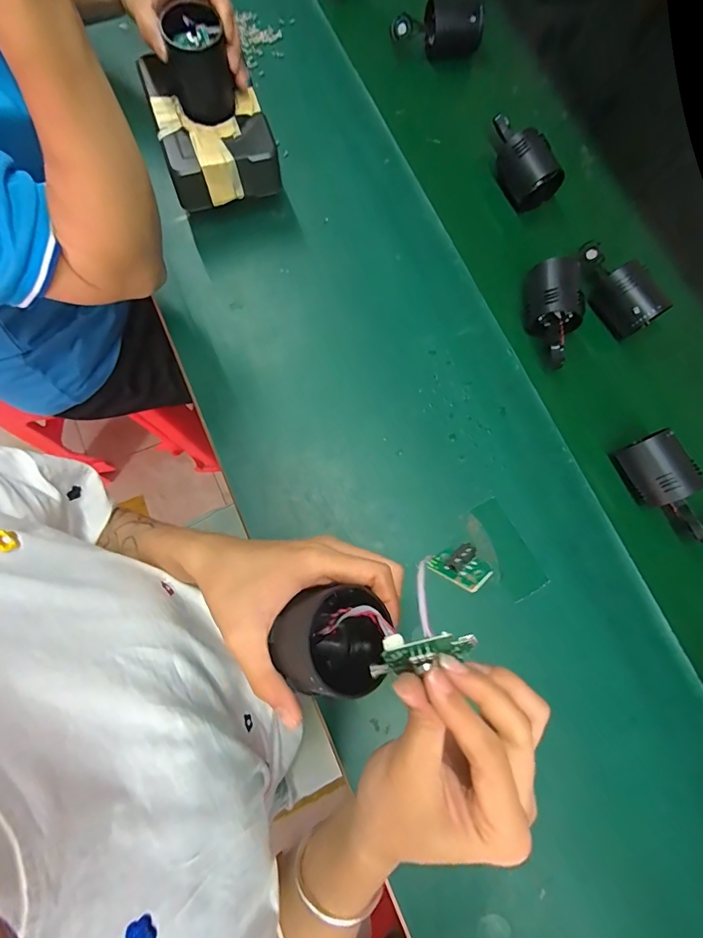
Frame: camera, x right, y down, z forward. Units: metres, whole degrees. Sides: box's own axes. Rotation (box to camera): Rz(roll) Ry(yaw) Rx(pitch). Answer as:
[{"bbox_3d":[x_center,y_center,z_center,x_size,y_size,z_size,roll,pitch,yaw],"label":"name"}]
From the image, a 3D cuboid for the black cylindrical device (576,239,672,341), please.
[{"bbox_3d":[0.298,-0.207,0.479,0.052,0.052,0.115,-32,81,-9],"label":"black cylindrical device"}]

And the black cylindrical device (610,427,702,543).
[{"bbox_3d":[0.319,0.020,0.426,0.051,0.045,0.117,-33,81,-10],"label":"black cylindrical device"}]

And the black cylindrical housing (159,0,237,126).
[{"bbox_3d":[-0.147,-0.381,0.405,0.053,0.061,0.052,-27,77,-5],"label":"black cylindrical housing"}]

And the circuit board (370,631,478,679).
[{"bbox_3d":[0.033,0.086,0.203,0.052,0.022,0.014,-16,36,6],"label":"circuit board"}]

